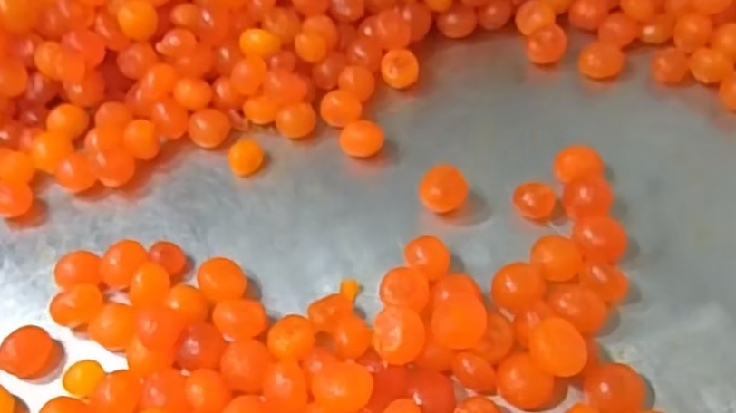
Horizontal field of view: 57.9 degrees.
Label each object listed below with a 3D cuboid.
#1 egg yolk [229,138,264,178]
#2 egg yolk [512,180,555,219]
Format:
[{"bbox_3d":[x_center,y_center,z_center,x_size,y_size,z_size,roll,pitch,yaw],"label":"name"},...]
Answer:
[{"bbox_3d":[-0.094,-0.037,0.513,0.025,0.020,0.025,-3,55,4],"label":"egg yolk"},{"bbox_3d":[0.117,-0.004,0.465,0.028,0.017,0.021,8,56,12],"label":"egg yolk"}]

